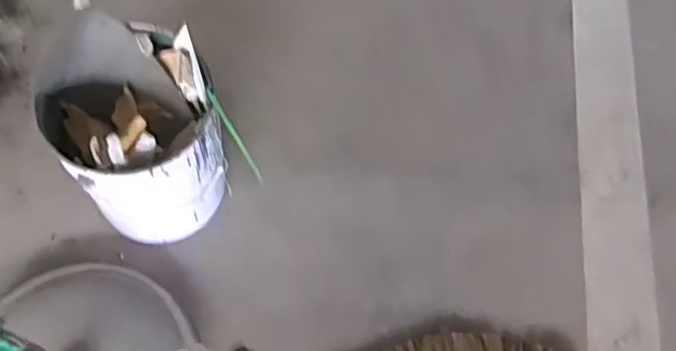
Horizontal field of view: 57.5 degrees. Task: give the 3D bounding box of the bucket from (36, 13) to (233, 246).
[{"bbox_3d":[-0.385,-0.060,1.239,0.279,0.433,0.296,2,64,-4],"label":"bucket"}]

